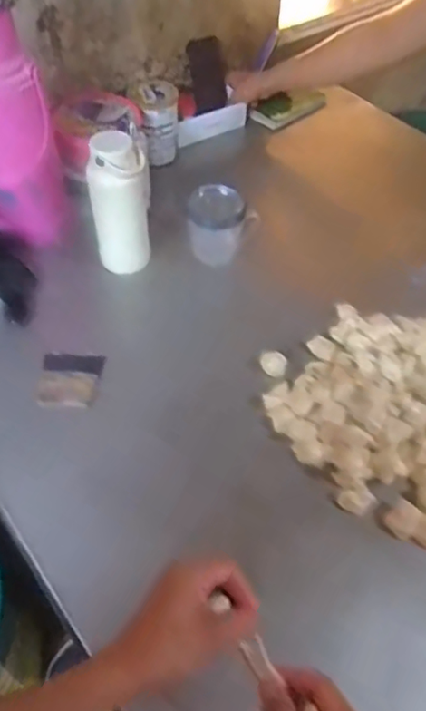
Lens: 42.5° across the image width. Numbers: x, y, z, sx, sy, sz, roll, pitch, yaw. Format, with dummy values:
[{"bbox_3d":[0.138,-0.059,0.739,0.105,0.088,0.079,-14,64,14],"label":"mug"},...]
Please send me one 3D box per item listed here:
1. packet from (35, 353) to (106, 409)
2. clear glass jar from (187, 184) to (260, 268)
[{"bbox_3d":[-0.217,0.037,0.836,0.088,0.004,0.111,11,40,-12],"label":"packet"},{"bbox_3d":[0.017,-0.225,0.944,0.112,0.100,0.084,0,53,-2],"label":"clear glass jar"}]

